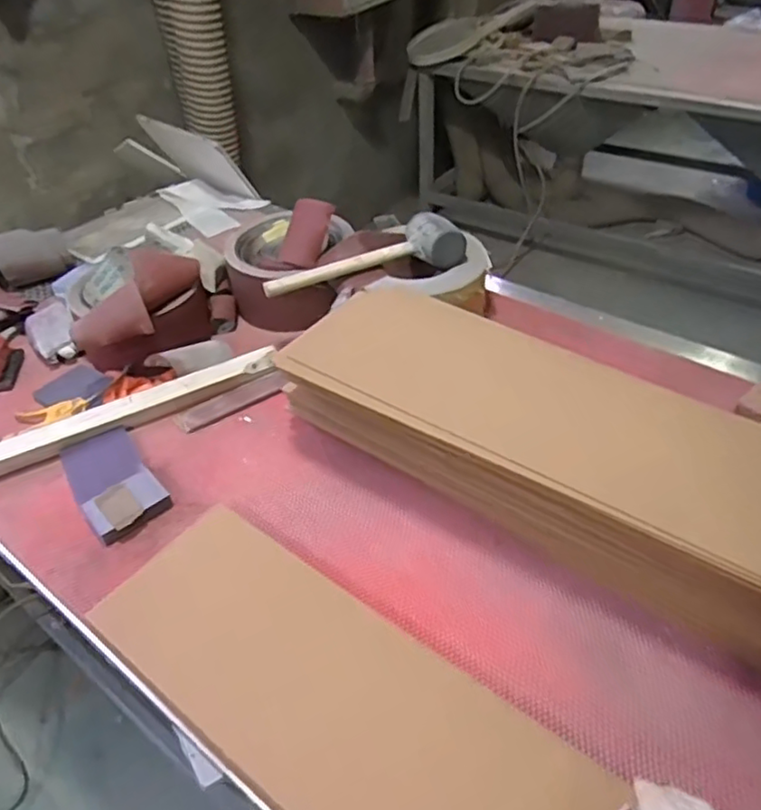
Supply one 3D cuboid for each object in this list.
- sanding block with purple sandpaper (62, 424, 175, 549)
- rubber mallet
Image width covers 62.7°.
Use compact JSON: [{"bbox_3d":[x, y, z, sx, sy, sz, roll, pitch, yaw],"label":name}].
[{"bbox_3d":[-0.380,0.106,0.887,0.101,0.026,0.207,-28,41,-25],"label":"sanding block with purple sandpaper"},{"bbox_3d":[-0.029,-0.259,1.069,0.349,0.067,0.087,-13,37,-7],"label":"rubber mallet"}]

